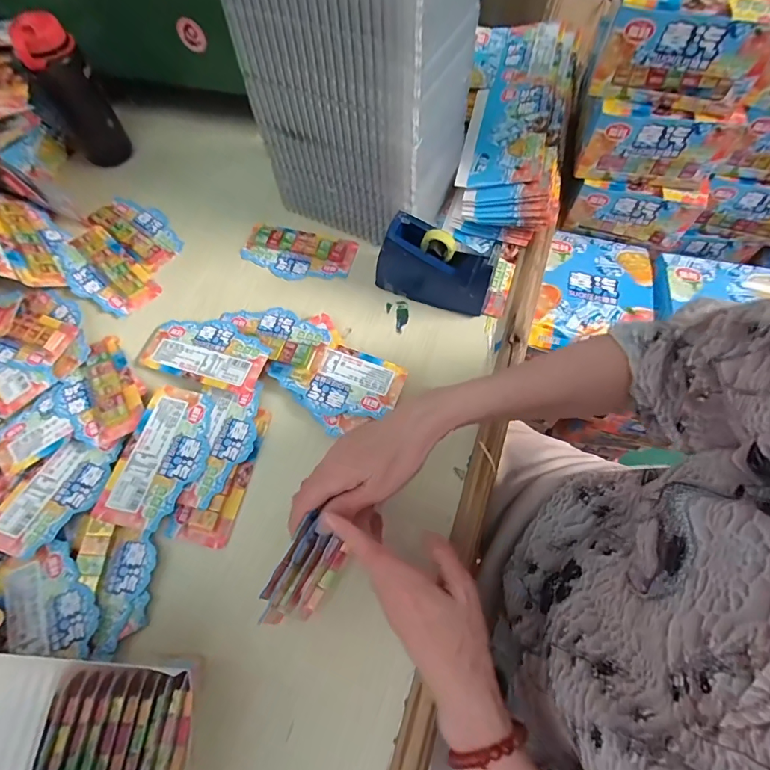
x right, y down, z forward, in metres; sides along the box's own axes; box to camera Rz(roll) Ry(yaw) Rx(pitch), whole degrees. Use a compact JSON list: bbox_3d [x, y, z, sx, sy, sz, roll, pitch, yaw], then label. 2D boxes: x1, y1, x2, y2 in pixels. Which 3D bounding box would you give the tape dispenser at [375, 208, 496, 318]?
[{"bbox_3d":[0.059,-0.135,0.518,0.133,0.090,0.046,22,66,8],"label":"tape dispenser"}]

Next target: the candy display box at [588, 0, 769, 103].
[{"bbox_3d":[0.328,-0.407,0.479,0.151,0.092,0.180,16,65,7],"label":"candy display box"}]

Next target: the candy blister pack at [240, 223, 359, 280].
[{"bbox_3d":[-0.114,-0.176,0.579,0.143,0.013,0.079,16,65,5],"label":"candy blister pack"}]

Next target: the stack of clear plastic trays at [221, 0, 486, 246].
[{"bbox_3d":[-0.024,-0.322,0.487,0.205,0.306,0.149,25,66,9],"label":"stack of clear plastic trays"}]

